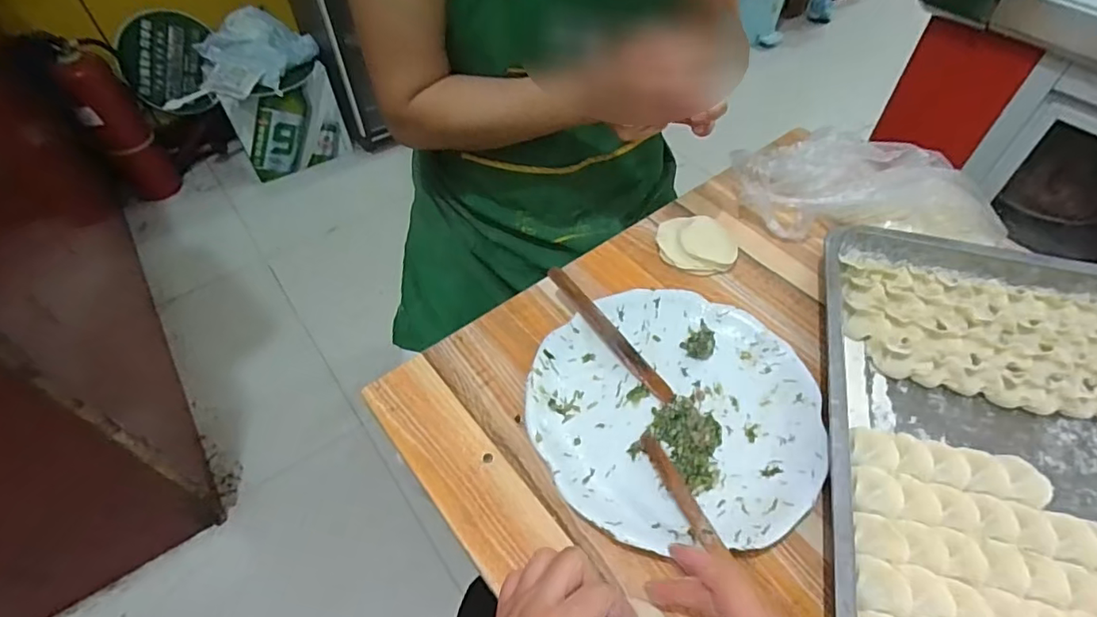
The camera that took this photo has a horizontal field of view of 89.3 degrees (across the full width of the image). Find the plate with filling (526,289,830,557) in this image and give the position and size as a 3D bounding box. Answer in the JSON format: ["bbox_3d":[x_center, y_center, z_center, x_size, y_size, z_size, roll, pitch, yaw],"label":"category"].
[{"bbox_3d":[0.094,0.077,0.429,0.208,0.030,0.205,0,52,-1],"label":"plate with filling"}]

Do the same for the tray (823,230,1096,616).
[{"bbox_3d":[0.342,0.100,0.399,0.278,0.044,0.379,13,53,10],"label":"tray"}]

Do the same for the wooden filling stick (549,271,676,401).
[{"bbox_3d":[0.049,0.020,0.462,0.015,0.004,0.147,-41,69,-1],"label":"wooden filling stick"}]

